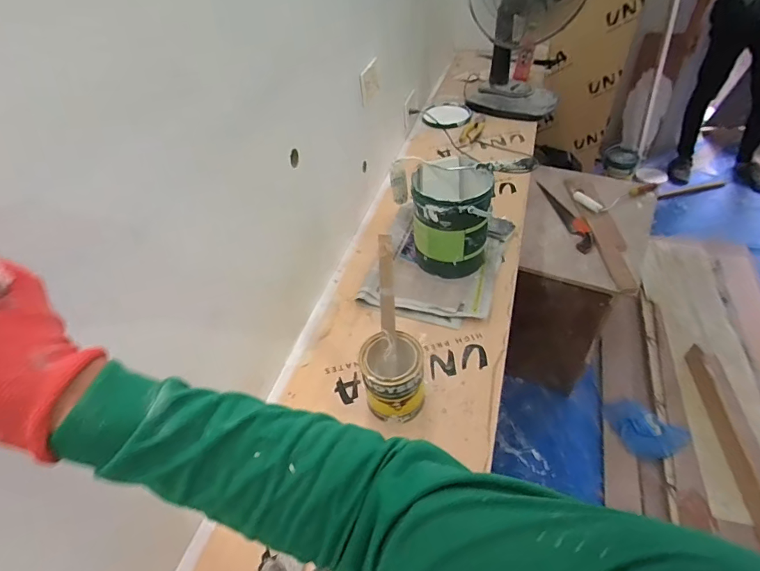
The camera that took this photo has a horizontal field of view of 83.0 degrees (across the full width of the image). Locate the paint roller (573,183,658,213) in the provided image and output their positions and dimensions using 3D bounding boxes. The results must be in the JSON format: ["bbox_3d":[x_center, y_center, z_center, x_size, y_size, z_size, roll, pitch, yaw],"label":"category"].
[{"bbox_3d":[0.829,-0.309,1.496,0.273,0.049,0.100,-4,46,1],"label":"paint roller"}]

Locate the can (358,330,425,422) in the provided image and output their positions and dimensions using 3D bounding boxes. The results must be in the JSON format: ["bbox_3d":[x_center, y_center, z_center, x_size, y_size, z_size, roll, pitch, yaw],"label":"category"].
[{"bbox_3d":[0.024,0.160,0.737,0.099,0.141,0.104,-3,46,3],"label":"can"}]

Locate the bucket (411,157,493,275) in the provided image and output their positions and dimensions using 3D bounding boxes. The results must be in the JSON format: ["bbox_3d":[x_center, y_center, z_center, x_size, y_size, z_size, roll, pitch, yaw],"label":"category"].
[{"bbox_3d":[0.161,-0.146,0.972,0.161,0.222,0.158,-3,46,3],"label":"bucket"}]

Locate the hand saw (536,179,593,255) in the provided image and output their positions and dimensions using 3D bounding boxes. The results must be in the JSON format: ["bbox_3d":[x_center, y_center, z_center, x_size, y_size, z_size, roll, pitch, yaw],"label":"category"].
[{"bbox_3d":[0.655,-0.251,1.514,0.085,0.024,0.392,-9,46,-3],"label":"hand saw"}]

